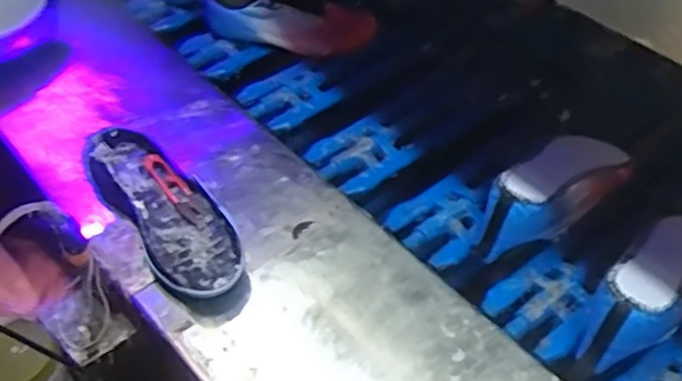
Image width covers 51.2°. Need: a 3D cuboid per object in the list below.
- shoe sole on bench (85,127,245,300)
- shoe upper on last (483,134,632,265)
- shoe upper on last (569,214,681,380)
[{"bbox_3d":[-0.181,0.014,0.727,0.089,0.038,0.240,-34,59,-20],"label":"shoe sole on bench"},{"bbox_3d":[0.225,-0.001,0.756,0.234,0.073,0.077,-30,56,-34],"label":"shoe upper on last"},{"bbox_3d":[0.297,0.087,0.670,0.220,0.091,0.077,-36,59,-22],"label":"shoe upper on last"}]

